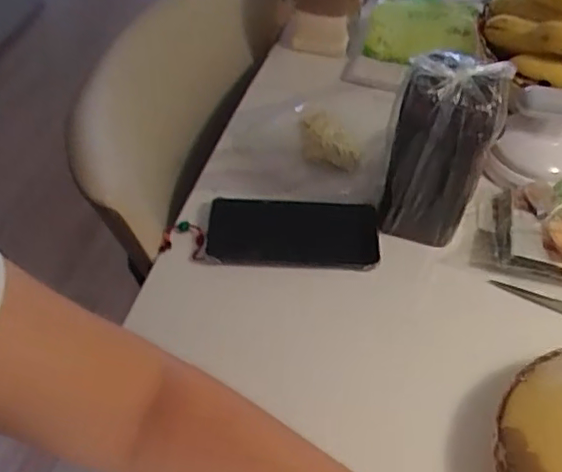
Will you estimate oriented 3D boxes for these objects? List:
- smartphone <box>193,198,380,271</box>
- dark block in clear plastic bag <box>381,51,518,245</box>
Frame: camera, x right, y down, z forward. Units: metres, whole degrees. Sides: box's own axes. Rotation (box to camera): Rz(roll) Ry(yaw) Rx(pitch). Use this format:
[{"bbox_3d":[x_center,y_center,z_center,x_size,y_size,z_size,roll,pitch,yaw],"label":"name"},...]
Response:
[{"bbox_3d":[0.011,-0.003,0.556,0.163,0.015,0.082,2,52,2],"label":"smartphone"},{"bbox_3d":[0.133,-0.069,0.497,0.080,0.168,0.060,16,53,12],"label":"dark block in clear plastic bag"}]

